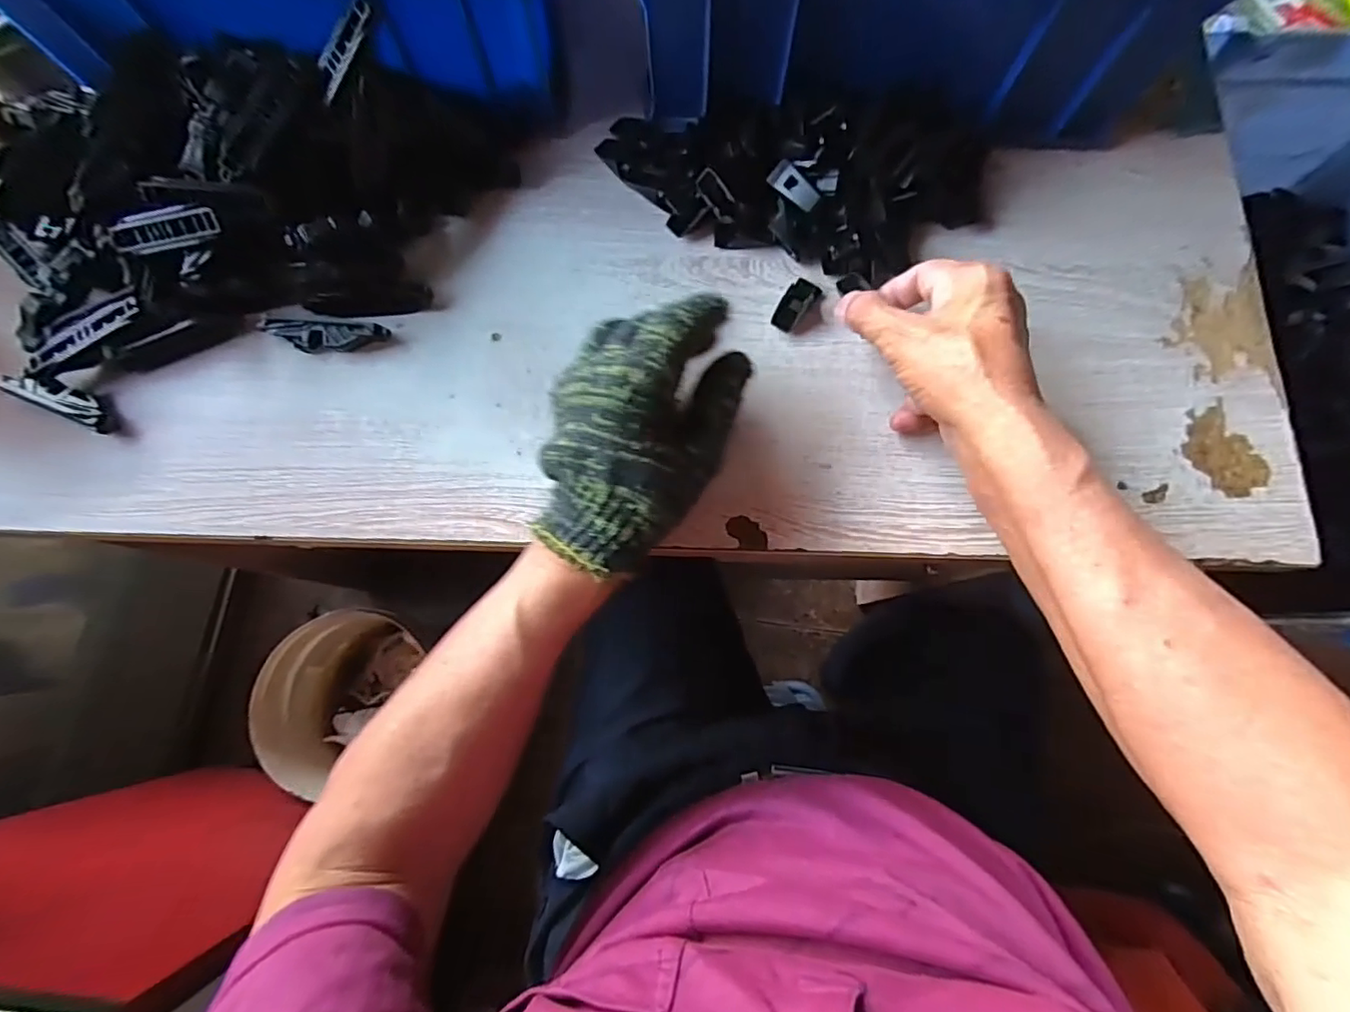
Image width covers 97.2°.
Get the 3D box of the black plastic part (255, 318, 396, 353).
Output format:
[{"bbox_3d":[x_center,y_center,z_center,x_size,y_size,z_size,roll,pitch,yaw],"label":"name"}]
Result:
[{"bbox_3d":[-0.229,-0.110,0.386,0.081,0.017,0.017,2,77,1],"label":"black plastic part"}]

